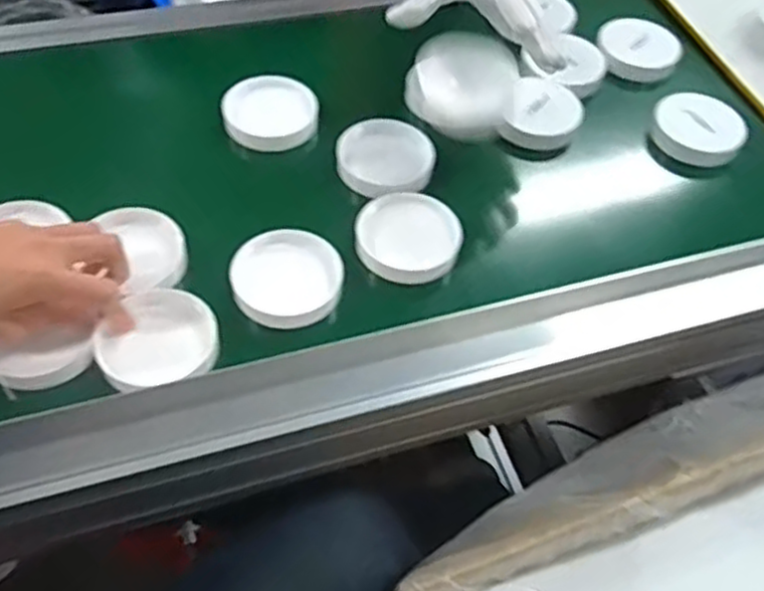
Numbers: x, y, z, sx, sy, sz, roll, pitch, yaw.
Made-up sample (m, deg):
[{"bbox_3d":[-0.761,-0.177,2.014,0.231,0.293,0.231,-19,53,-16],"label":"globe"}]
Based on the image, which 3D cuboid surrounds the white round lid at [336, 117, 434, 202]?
[{"bbox_3d":[0.004,-0.115,0.623,0.080,0.020,0.083,2,53,-3],"label":"white round lid"}]

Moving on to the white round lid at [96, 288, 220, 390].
[{"bbox_3d":[-0.151,0.030,0.506,0.076,0.020,0.075,2,53,-3],"label":"white round lid"}]

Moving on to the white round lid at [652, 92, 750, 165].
[{"bbox_3d":[0.285,-0.150,0.673,0.079,0.012,0.085,22,55,11],"label":"white round lid"}]

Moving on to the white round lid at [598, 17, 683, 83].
[{"bbox_3d":[0.254,-0.243,0.729,0.076,0.015,0.089,6,53,-1],"label":"white round lid"}]

